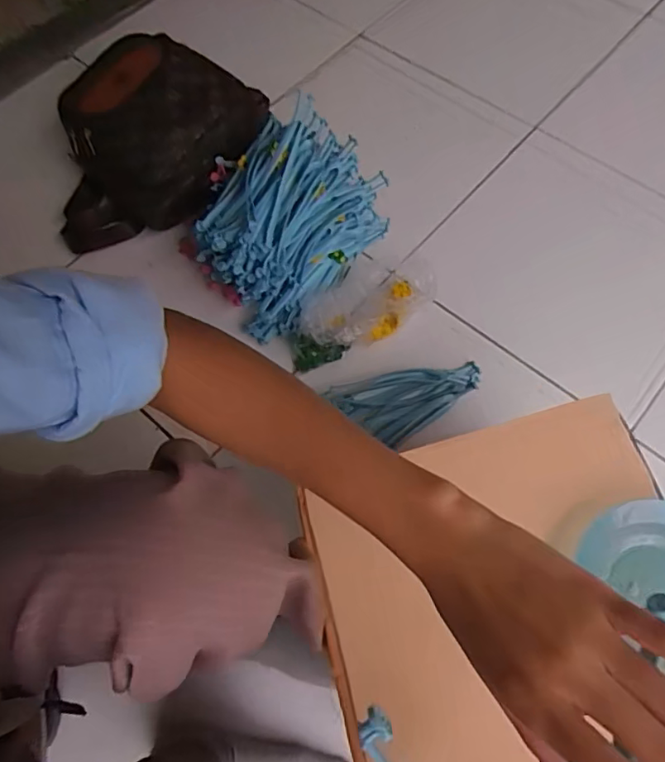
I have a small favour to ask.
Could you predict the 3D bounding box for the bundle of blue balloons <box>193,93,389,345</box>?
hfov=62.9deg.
[{"bbox_3d":[-0.071,-0.238,0.754,0.259,0.170,0.210,-41,71,-16],"label":"bundle of blue balloons"}]

